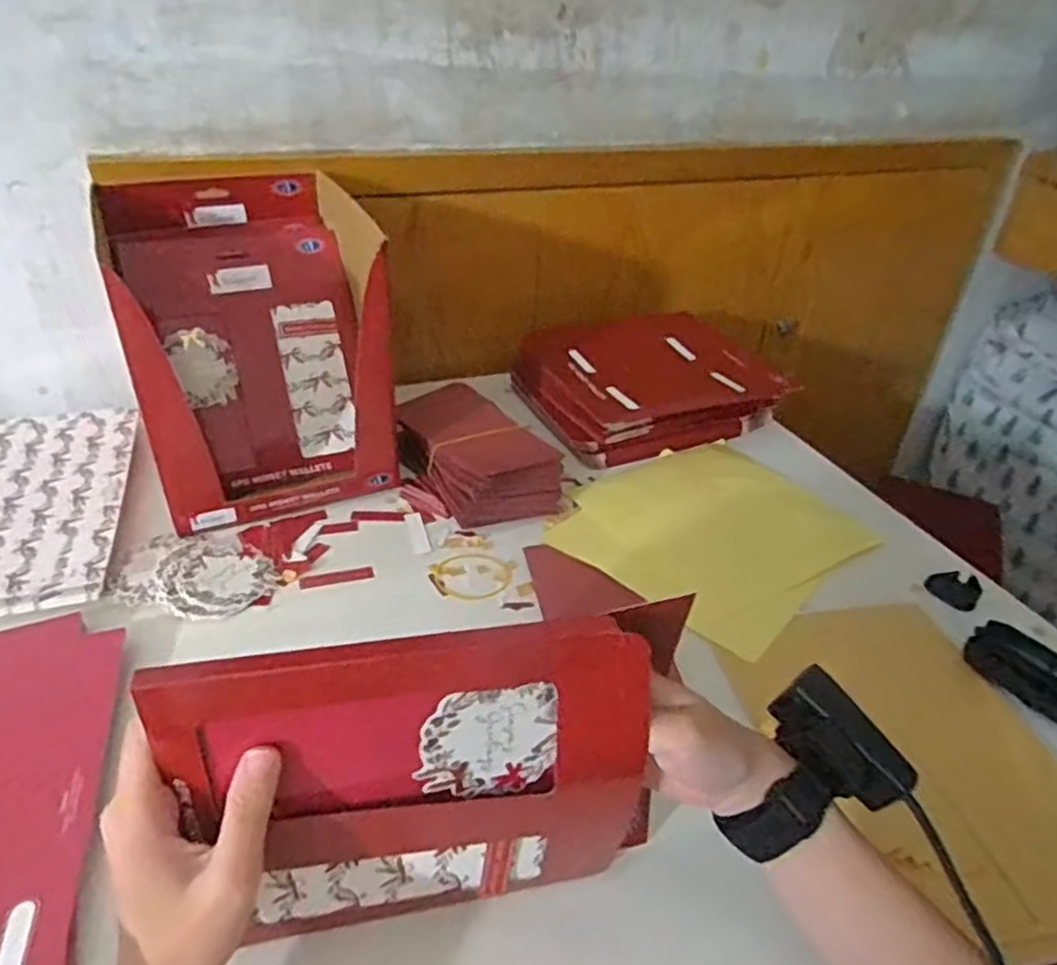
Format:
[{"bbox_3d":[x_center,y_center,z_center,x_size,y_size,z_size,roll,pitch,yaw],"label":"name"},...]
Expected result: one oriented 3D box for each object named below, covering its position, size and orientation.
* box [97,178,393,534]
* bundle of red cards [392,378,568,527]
[{"bbox_3d":[-0.252,-0.130,0.670,0.203,0.231,0.242,-14,37,-24],"label":"box"},{"bbox_3d":[-0.055,-0.031,0.726,0.111,0.053,0.193,-16,39,-27],"label":"bundle of red cards"}]

